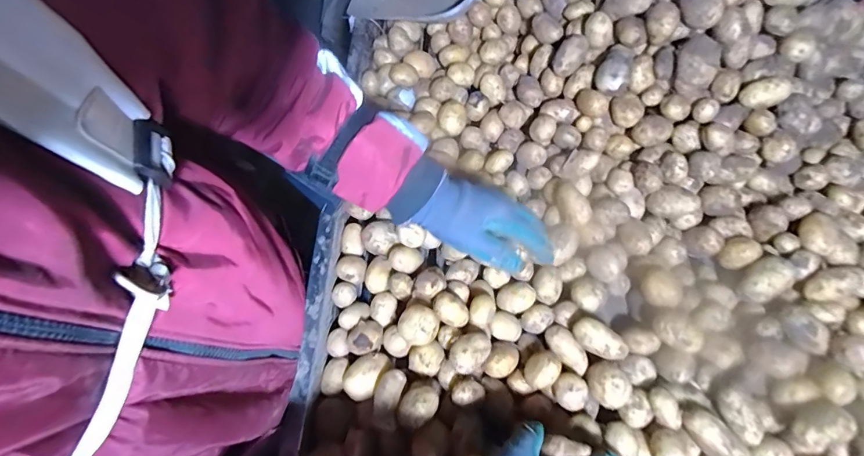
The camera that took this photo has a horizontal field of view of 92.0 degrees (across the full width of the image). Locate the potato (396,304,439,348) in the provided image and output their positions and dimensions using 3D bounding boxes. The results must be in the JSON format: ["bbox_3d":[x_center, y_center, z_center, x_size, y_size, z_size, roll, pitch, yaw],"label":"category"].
[{"bbox_3d":[-0.015,0.119,0.499,0.044,0.039,0.043,-2,59,3],"label":"potato"}]

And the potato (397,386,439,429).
[{"bbox_3d":[-0.015,0.197,0.458,0.046,0.034,0.036,-40,65,-18],"label":"potato"}]

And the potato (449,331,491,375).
[{"bbox_3d":[0.045,0.144,0.487,0.036,0.032,0.053,39,69,23],"label":"potato"}]

